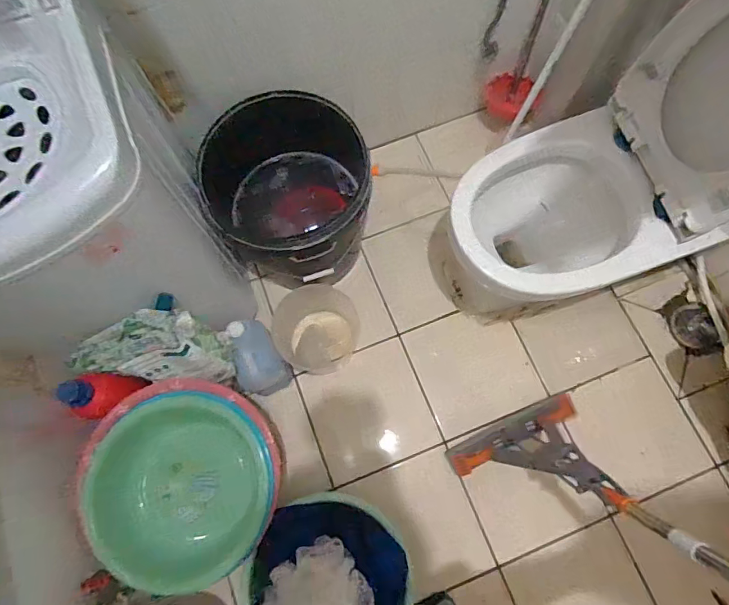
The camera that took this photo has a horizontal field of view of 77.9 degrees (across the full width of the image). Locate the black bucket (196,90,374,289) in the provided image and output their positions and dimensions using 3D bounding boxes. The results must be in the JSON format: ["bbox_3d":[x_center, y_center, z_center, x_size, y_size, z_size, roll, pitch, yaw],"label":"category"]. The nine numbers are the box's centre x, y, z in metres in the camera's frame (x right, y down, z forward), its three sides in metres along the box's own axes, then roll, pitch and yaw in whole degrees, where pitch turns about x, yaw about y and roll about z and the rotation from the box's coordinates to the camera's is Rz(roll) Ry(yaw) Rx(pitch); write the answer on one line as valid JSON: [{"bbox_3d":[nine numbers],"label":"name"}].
[{"bbox_3d":[-0.179,-0.281,1.161,0.354,0.319,0.400,11,74,5],"label":"black bucket"}]

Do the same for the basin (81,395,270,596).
[{"bbox_3d":[-0.356,0.371,0.913,0.329,0.137,0.353,0,73,2],"label":"basin"}]

